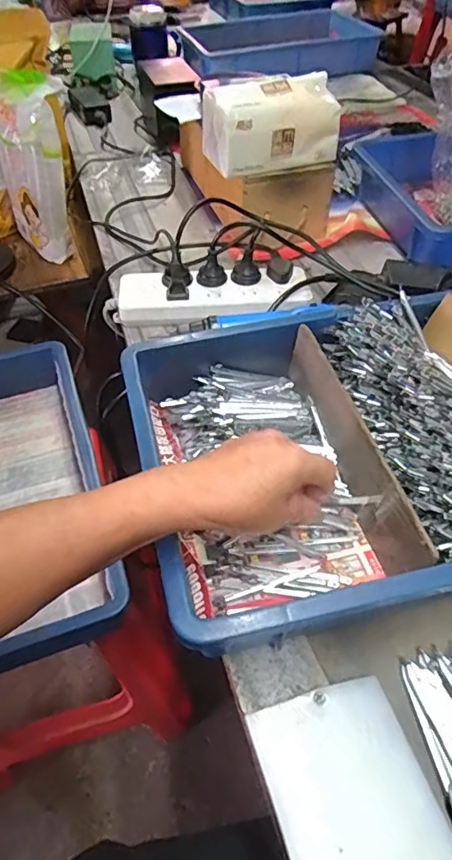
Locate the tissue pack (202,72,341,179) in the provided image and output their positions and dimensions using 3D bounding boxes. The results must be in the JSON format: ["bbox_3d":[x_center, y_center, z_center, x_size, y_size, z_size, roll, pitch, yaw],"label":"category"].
[{"bbox_3d":[0.055,-0.383,0.670,0.162,0.090,0.072,-14,50,-11],"label":"tissue pack"}]

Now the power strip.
[{"bbox_3d":[-0.014,-0.160,0.647,0.224,0.029,0.071,-2,48,-1],"label":"power strip"}]

